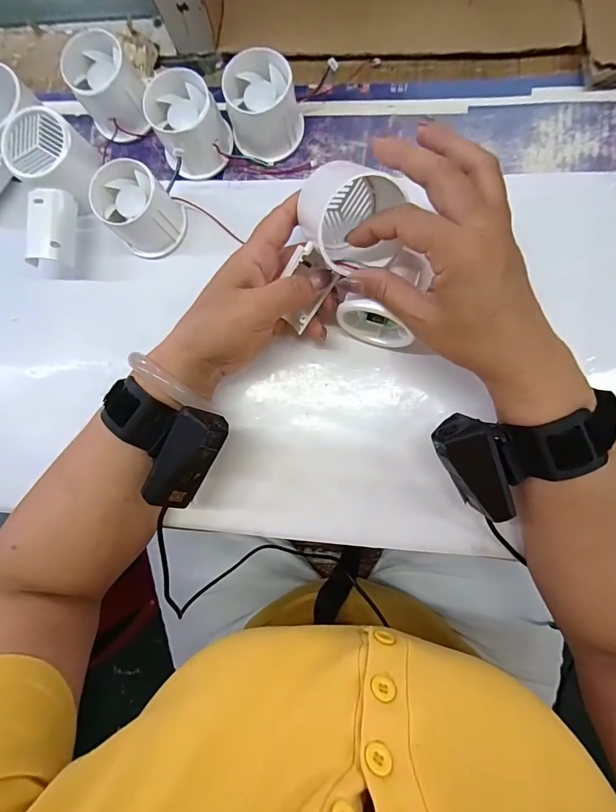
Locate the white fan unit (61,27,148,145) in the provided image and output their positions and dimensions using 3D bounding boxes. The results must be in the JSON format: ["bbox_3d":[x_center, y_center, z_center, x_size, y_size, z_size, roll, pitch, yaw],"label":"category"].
[{"bbox_3d":[-0.162,-0.262,0.331,0.051,0.049,0.064,-30,84,4],"label":"white fan unit"}]

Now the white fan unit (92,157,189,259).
[{"bbox_3d":[-0.135,-0.156,0.317,0.056,0.047,0.052,42,92,7],"label":"white fan unit"}]

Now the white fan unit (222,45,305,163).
[{"bbox_3d":[-0.035,-0.231,0.314,0.055,0.050,0.053,0,87,6],"label":"white fan unit"}]

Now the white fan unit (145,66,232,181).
[{"bbox_3d":[-0.093,-0.218,0.319,0.055,0.046,0.066,-20,85,5],"label":"white fan unit"}]

